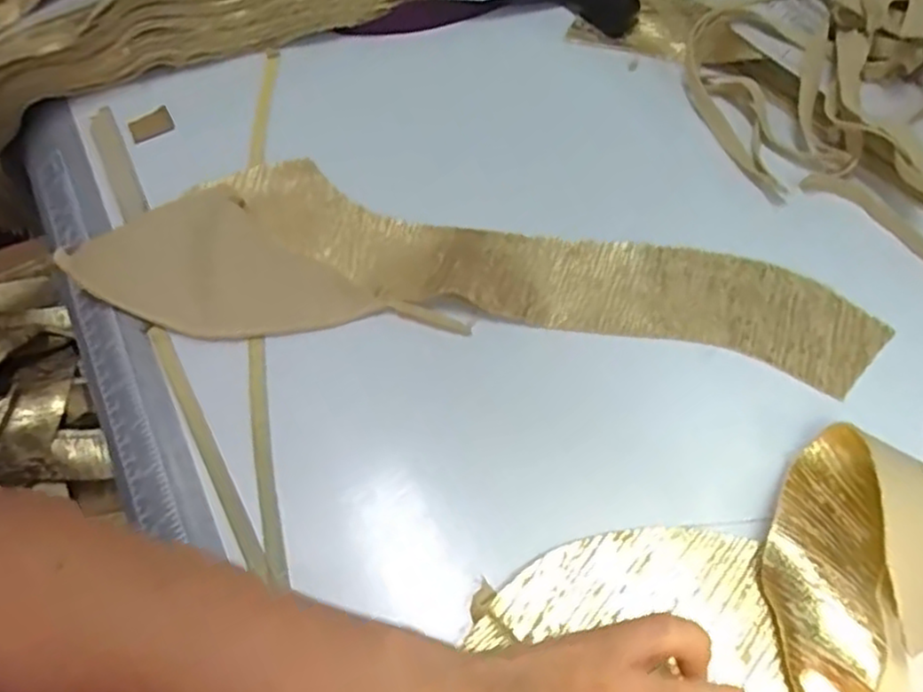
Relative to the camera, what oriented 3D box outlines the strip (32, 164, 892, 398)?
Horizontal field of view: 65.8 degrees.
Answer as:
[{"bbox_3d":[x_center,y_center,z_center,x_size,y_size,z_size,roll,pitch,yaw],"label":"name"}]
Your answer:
[{"bbox_3d":[0.001,-0.038,0.365,0.390,0.012,0.102,8,62,8],"label":"strip"}]

